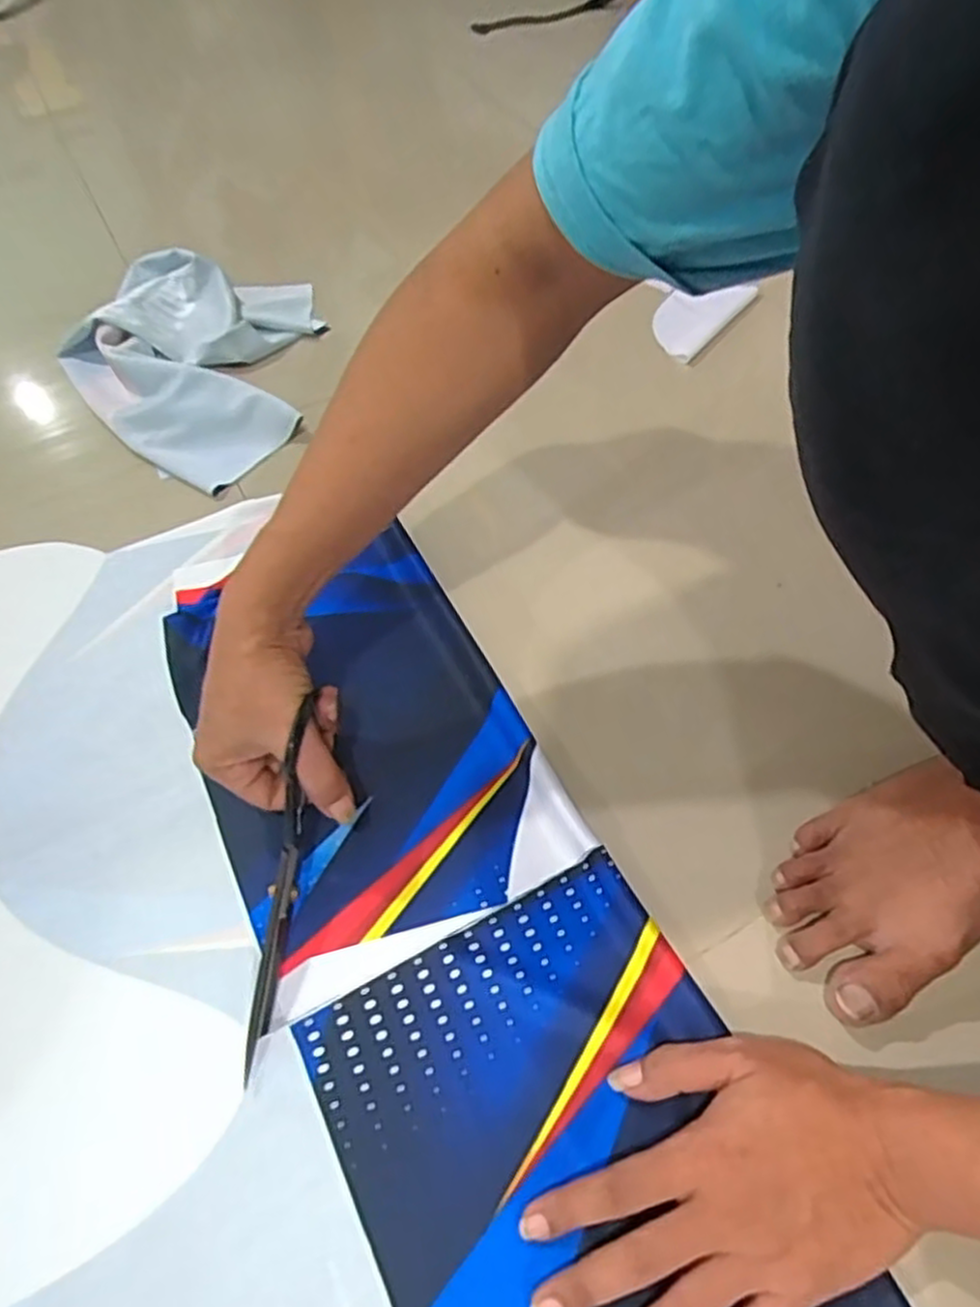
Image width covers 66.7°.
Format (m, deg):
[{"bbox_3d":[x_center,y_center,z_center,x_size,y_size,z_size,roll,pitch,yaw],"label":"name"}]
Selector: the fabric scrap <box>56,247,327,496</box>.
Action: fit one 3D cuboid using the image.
[{"bbox_3d":[-0.282,-0.310,0.754,0.273,0.052,0.283,25,60,16],"label":"fabric scrap"}]

